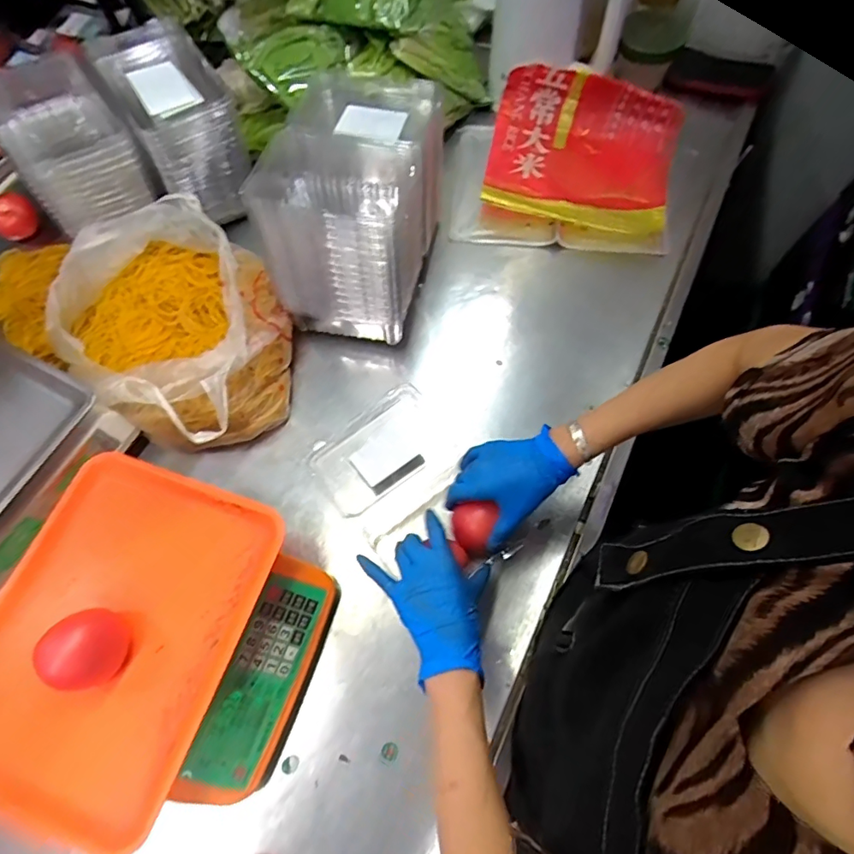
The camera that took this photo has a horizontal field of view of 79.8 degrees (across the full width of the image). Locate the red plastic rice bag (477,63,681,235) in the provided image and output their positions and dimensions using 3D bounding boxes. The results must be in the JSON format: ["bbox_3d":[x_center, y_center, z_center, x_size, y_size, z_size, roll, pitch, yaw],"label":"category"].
[{"bbox_3d":[0.219,-0.387,0.745,0.266,0.127,0.199,18,68,9],"label":"red plastic rice bag"}]

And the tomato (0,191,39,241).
[{"bbox_3d":[-0.632,-0.321,0.779,0.068,0.055,0.073,-40,72,-14],"label":"tomato"}]

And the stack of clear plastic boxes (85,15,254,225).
[{"bbox_3d":[-0.346,-0.428,0.723,0.131,0.160,0.228,-29,69,-11],"label":"stack of clear plastic boxes"}]

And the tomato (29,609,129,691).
[{"bbox_3d":[-0.294,0.193,0.444,0.059,0.058,0.064,0,67,1],"label":"tomato"}]

